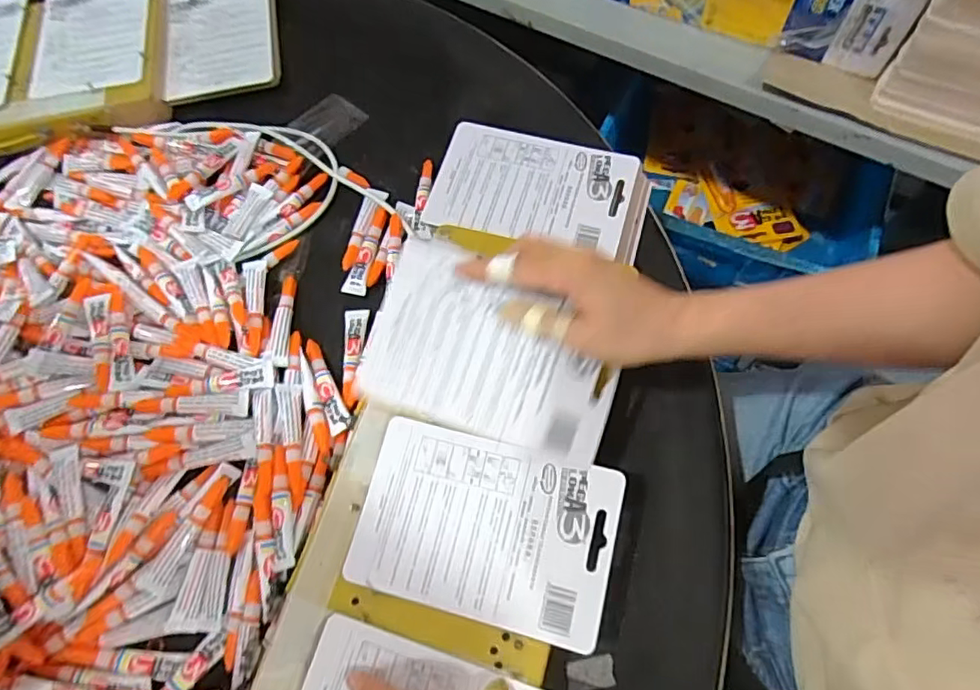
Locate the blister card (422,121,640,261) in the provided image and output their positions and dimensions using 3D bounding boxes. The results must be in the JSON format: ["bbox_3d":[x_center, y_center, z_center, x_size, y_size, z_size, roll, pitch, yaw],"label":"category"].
[{"bbox_3d":[0.035,-0.133,0.499,0.162,0.011,0.105,14,68,8],"label":"blister card"}]

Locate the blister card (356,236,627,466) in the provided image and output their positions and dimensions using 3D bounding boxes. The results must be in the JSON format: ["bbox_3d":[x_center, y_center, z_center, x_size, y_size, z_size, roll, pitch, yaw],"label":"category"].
[{"bbox_3d":[0.003,0.004,0.389,0.161,0.006,0.109,17,90,1],"label":"blister card"}]

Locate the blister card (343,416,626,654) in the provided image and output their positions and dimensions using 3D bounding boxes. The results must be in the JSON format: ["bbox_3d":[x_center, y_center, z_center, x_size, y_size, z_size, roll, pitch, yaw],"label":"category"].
[{"bbox_3d":[-0.003,0.118,0.381,0.163,0.016,0.109,13,68,7],"label":"blister card"}]

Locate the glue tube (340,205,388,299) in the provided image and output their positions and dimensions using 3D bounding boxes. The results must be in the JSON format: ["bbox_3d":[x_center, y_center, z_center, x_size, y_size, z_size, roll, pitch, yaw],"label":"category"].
[{"bbox_3d":[-0.107,-0.082,0.510,0.019,0.007,0.083,11,68,6],"label":"glue tube"}]

